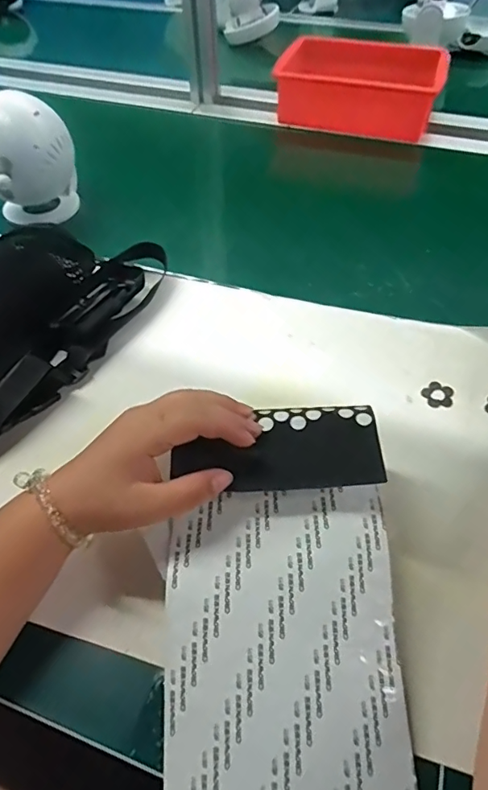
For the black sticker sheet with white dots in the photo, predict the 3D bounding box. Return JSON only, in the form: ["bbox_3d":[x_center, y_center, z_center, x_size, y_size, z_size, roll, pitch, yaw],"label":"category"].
[{"bbox_3d":[0.021,0.033,0.311,0.129,0.007,0.056,-2,61,0],"label":"black sticker sheet with white dots"}]

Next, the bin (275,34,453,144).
[{"bbox_3d":[0.187,-0.496,0.768,0.243,0.068,0.181,14,53,12],"label":"bin"}]

